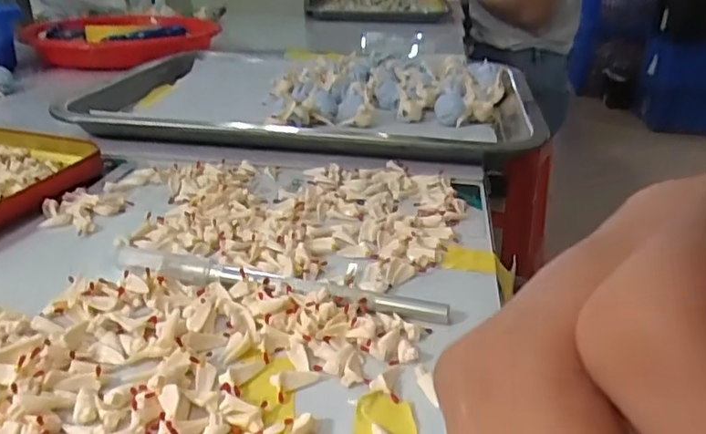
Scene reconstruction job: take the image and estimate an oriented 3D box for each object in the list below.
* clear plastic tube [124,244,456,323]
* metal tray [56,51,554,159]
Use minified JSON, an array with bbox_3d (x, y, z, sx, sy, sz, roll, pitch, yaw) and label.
[{"bbox_3d":[-0.035,0.027,0.247,0.148,0.007,0.012,9,27,13],"label":"clear plastic tube"},{"bbox_3d":[-0.028,-0.105,0.491,0.336,0.028,0.246,6,27,8],"label":"metal tray"}]

